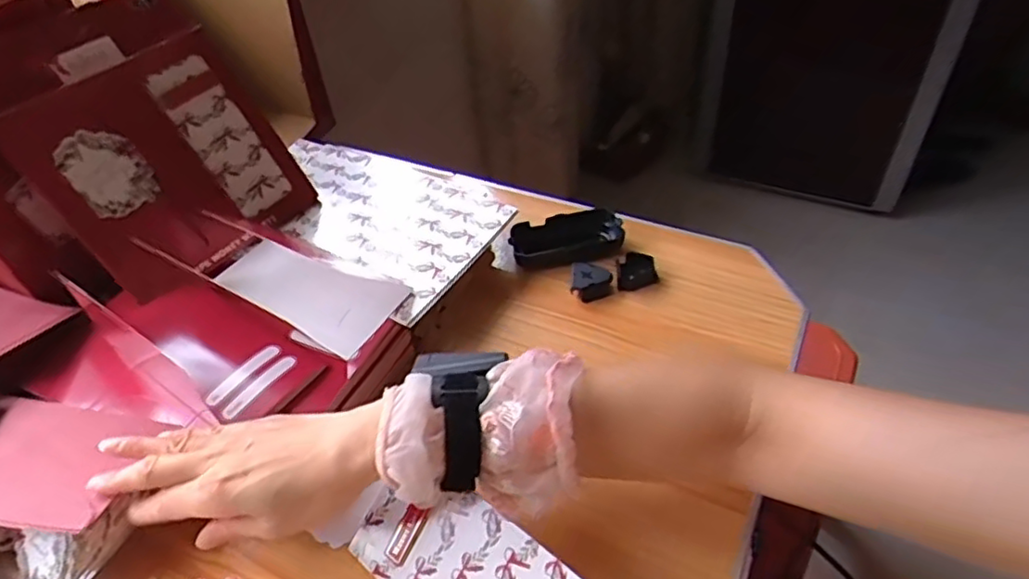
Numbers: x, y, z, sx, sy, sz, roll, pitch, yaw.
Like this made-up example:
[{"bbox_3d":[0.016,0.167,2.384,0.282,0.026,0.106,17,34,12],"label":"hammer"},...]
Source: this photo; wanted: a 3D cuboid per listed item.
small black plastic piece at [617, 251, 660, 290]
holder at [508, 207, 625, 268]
[{"bbox_3d":[0.120,-0.018,0.617,0.038,0.019,0.038,5,44,11],"label":"small black plastic piece"},{"bbox_3d":[0.053,-0.052,0.642,0.111,0.024,0.057,-12,44,-7],"label":"holder"}]

